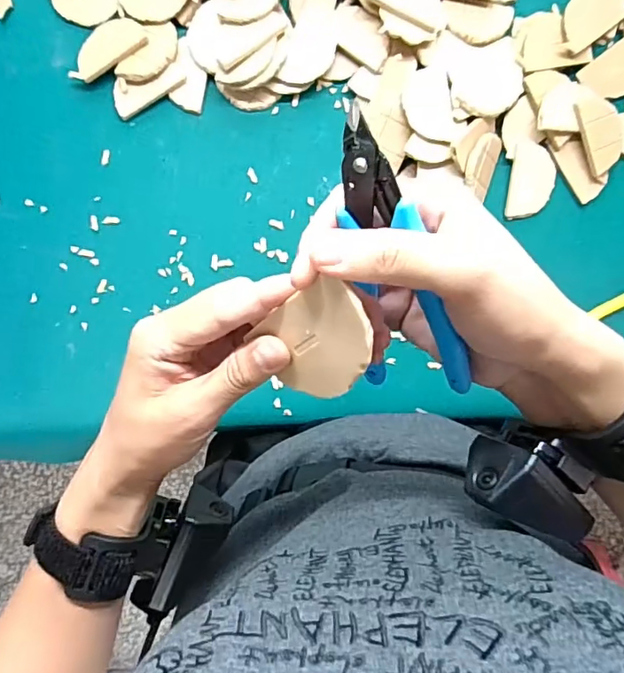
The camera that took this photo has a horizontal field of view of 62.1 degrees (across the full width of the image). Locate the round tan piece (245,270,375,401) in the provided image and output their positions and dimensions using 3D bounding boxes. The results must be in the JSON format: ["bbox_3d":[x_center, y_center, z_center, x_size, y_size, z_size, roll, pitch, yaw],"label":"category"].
[{"bbox_3d":[0.002,0.004,0.207,0.004,0.060,0.041,-35,91,-42],"label":"round tan piece"}]

